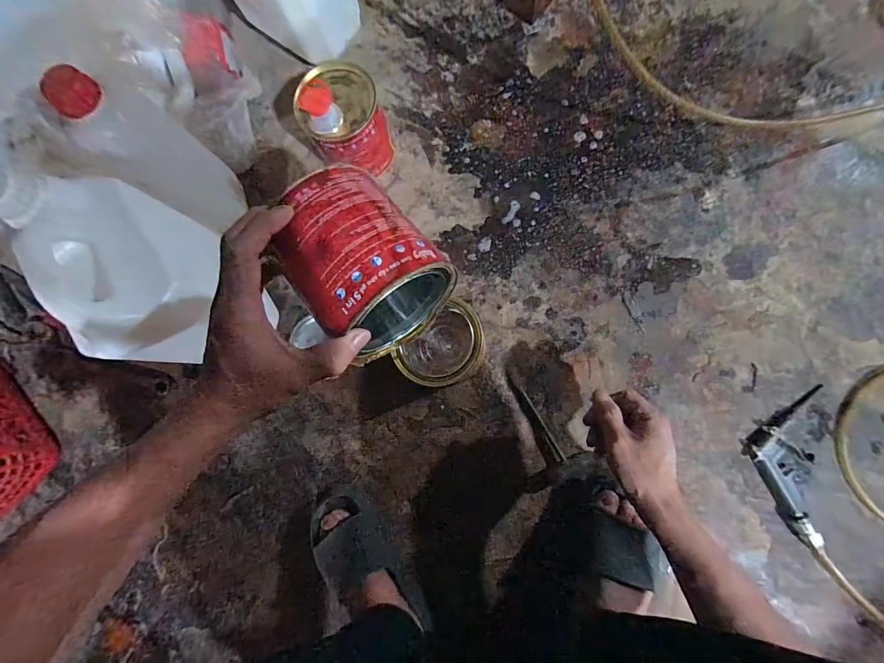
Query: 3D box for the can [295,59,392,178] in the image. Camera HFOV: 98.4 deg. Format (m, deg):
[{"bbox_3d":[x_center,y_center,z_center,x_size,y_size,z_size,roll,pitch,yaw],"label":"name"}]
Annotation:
[{"bbox_3d":[-0.137,-0.299,0.557,0.106,0.134,0.113,-1,83,6],"label":"can"}]

